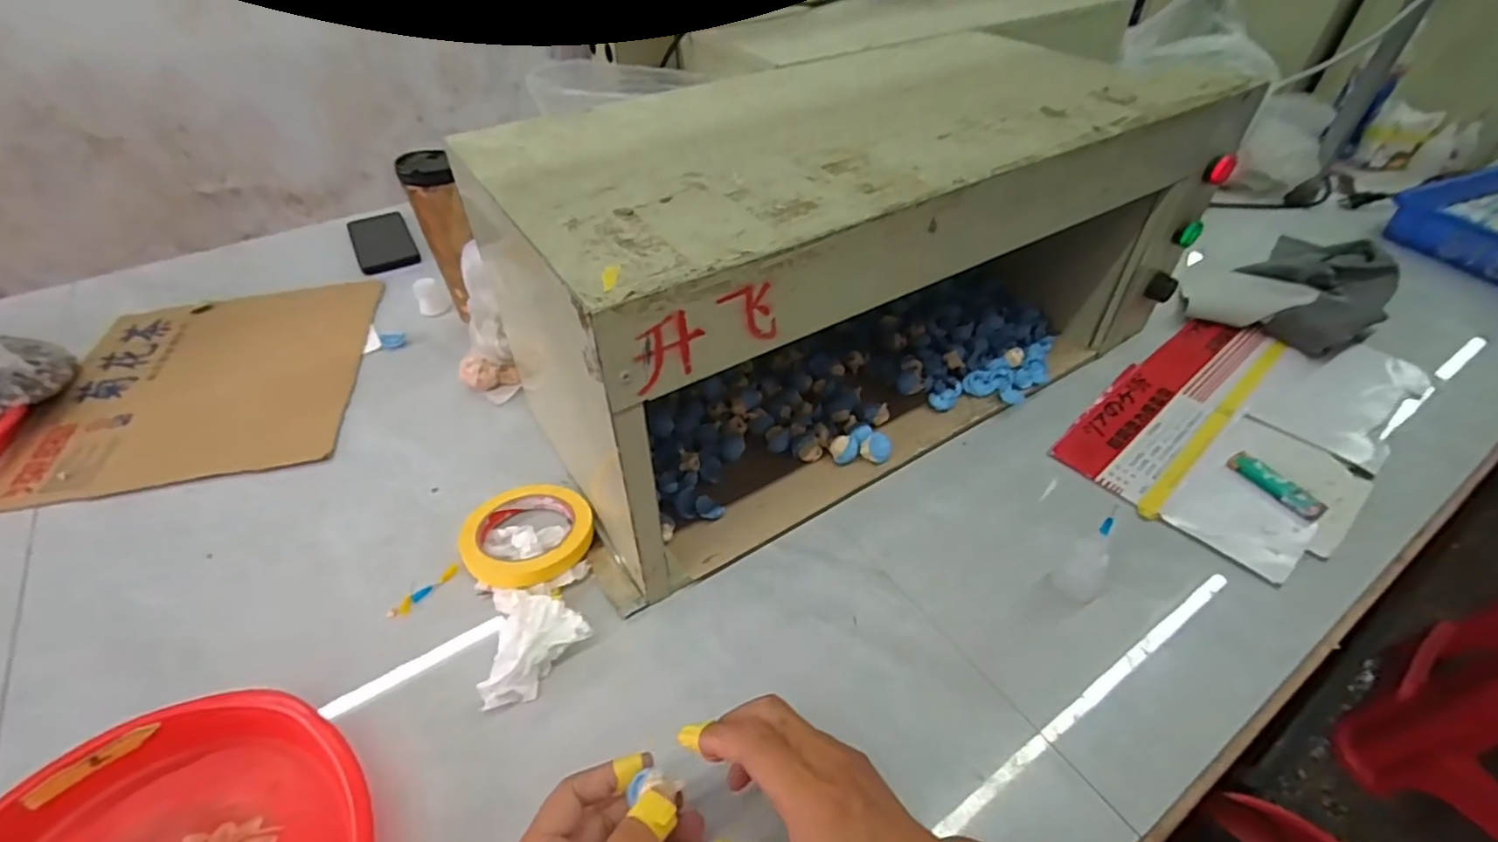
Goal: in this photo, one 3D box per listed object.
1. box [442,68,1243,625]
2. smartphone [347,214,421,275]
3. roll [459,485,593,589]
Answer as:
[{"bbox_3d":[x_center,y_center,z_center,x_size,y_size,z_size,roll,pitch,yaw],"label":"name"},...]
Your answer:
[{"bbox_3d":[0.102,-0.147,0.622,0.634,0.285,0.284,-23,48,-22],"label":"box"},{"bbox_3d":[-0.535,-0.263,0.935,0.078,0.015,0.143,-23,55,-19],"label":"smartphone"},{"bbox_3d":[-0.190,0.099,0.553,0.104,0.025,0.098,0,43,0],"label":"roll"}]

